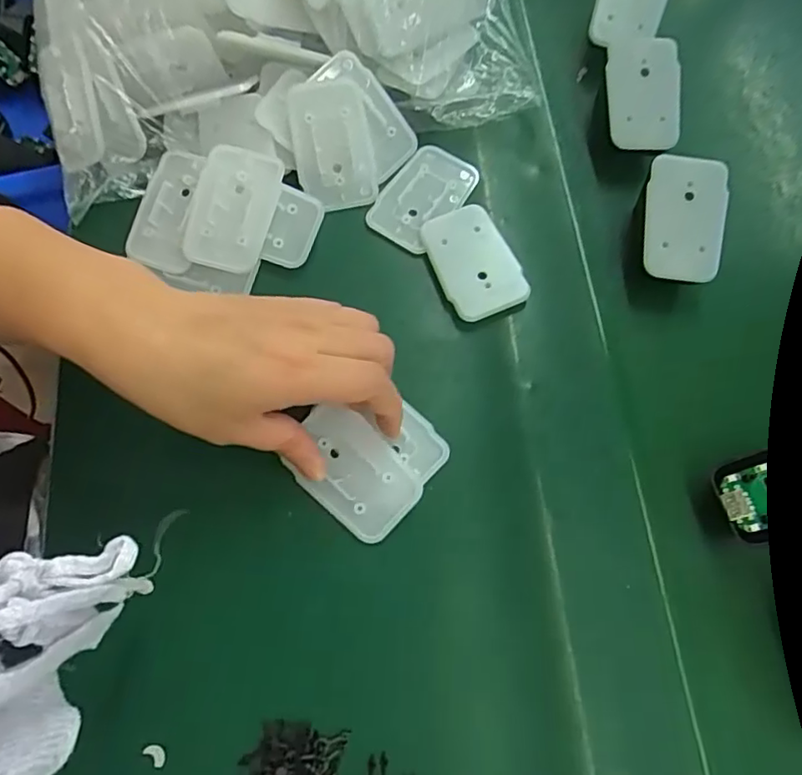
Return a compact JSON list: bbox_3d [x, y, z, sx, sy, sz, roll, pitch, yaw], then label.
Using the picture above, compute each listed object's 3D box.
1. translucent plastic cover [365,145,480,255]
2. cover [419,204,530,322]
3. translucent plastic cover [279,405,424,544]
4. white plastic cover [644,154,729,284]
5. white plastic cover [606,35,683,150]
[{"bbox_3d":[0.013,-0.111,0.347,0.040,0.012,0.063,38,74,10],"label":"translucent plastic cover"},{"bbox_3d":[0.040,-0.070,0.331,0.042,0.010,0.065,-22,73,-9],"label":"cover"},{"bbox_3d":[-0.024,0.042,0.295,0.066,0.008,0.045,40,92,9],"label":"translucent plastic cover"},{"bbox_3d":[0.153,-0.090,0.319,0.043,0.008,0.063,5,98,-4],"label":"white plastic cover"},{"bbox_3d":[0.145,-0.175,0.352,0.043,0.008,0.063,-5,98,5],"label":"white plastic cover"}]

